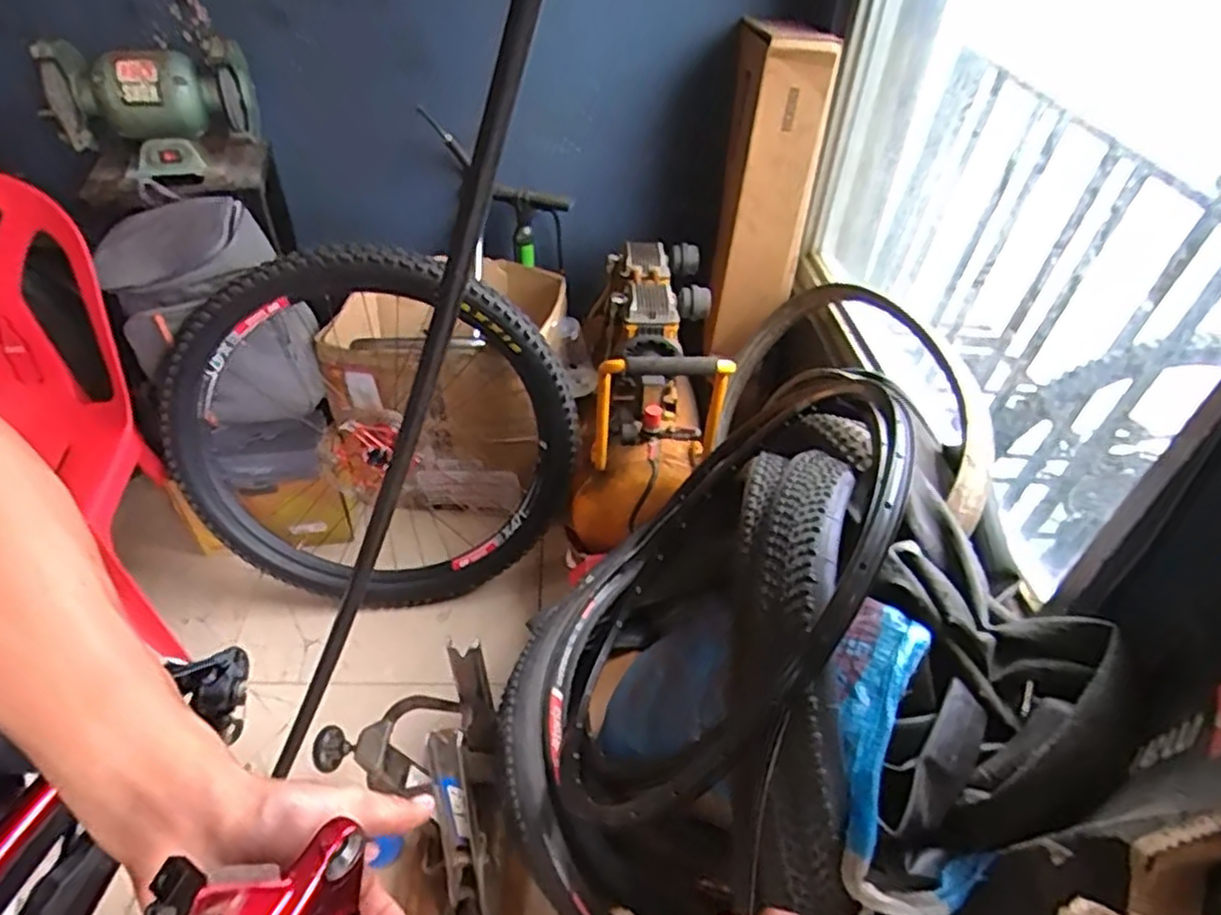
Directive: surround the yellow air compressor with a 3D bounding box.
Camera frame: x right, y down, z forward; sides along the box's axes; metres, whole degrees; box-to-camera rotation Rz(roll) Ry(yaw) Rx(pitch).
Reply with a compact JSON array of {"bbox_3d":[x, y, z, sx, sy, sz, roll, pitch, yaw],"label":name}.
[{"bbox_3d":[0.077,-0.130,1.442,0.259,0.443,0.473,5,43,3],"label":"yellow air compressor"}]

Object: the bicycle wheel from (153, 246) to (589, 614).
[{"bbox_3d":[-0.411,-0.055,1.344,0.710,0.659,0.097,34,19,-25],"label":"bicycle wheel"}]

